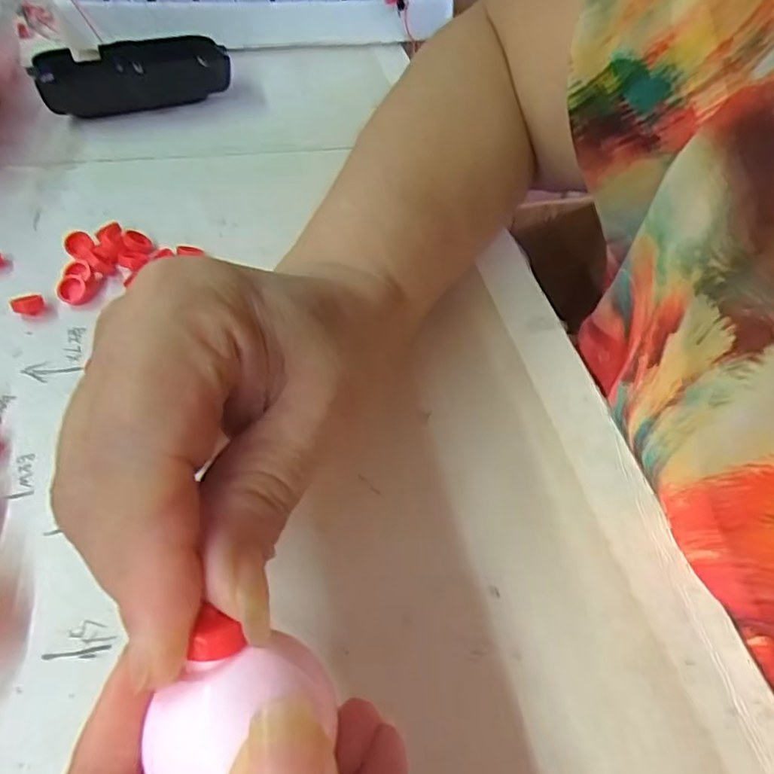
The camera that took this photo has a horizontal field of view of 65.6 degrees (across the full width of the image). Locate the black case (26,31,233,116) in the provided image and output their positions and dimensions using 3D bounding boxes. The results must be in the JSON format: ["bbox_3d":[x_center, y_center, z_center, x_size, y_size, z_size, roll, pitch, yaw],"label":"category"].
[{"bbox_3d":[-0.159,-0.196,0.378,0.113,0.028,0.044,-18,53,-20],"label":"black case"}]

